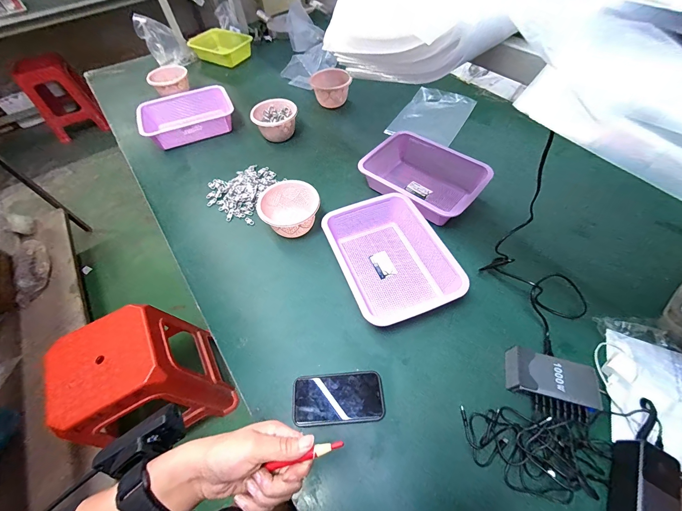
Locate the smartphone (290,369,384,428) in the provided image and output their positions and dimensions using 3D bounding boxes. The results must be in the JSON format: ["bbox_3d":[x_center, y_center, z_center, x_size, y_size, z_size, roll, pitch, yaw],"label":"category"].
[{"bbox_3d":[-0.004,0.257,0.525,0.160,0.011,0.081,-5,57,0],"label":"smartphone"}]

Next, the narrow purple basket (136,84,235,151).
[{"bbox_3d":[-0.517,-0.468,0.992,0.299,0.094,0.174,-25,59,-12],"label":"narrow purple basket"}]

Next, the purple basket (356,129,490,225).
[{"bbox_3d":[0.224,-0.216,0.788,0.232,0.074,0.305,-40,63,-20],"label":"purple basket"}]

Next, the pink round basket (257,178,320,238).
[{"bbox_3d":[-0.128,-0.113,0.733,0.140,0.094,0.132,-2,57,3],"label":"pink round basket"}]

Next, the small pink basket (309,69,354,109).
[{"bbox_3d":[-0.037,-0.630,1.083,0.140,0.080,0.158,-9,57,-2],"label":"small pink basket"}]

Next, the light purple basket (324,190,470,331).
[{"bbox_3d":[0.110,0.006,0.655,0.222,0.075,0.299,-19,58,-9],"label":"light purple basket"}]

